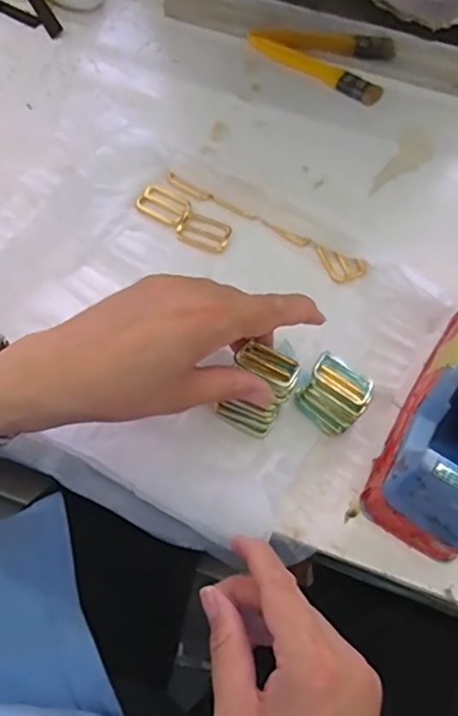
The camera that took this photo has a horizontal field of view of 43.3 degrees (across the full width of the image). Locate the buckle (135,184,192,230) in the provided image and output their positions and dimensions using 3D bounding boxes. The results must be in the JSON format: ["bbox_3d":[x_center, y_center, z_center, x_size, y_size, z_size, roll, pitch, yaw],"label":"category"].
[{"bbox_3d":[-0.055,-0.134,0.502,0.048,0.004,0.032,29,66,10],"label":"buckle"}]

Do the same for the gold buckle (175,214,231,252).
[{"bbox_3d":[-0.022,-0.108,0.491,0.045,0.004,0.028,18,64,5],"label":"gold buckle"}]

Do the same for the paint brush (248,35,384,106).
[{"bbox_3d":[0.087,-0.300,0.590,0.151,0.011,0.029,30,66,11],"label":"paint brush"}]

